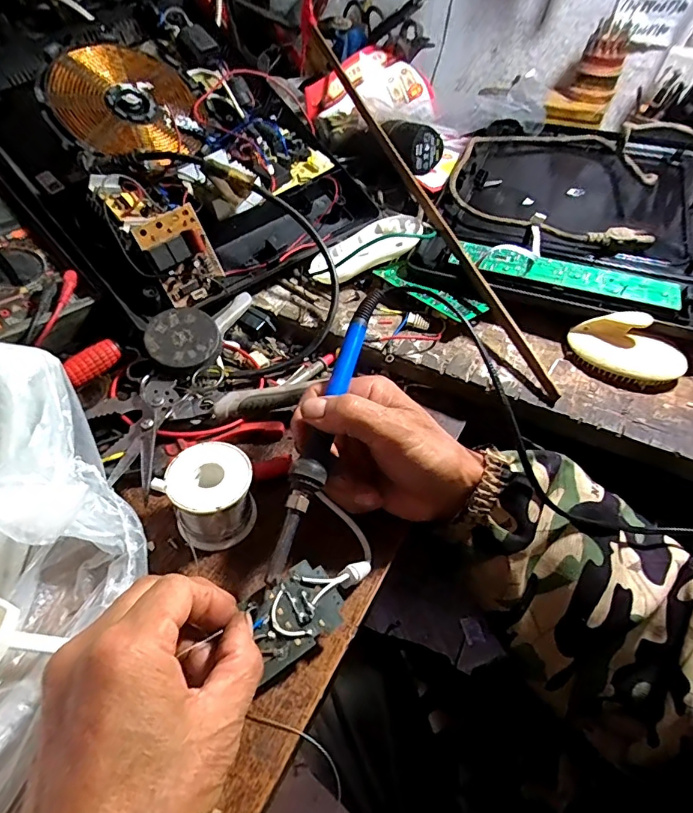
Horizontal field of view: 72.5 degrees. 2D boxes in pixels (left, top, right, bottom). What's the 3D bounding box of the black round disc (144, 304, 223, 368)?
[{"bbox_3d":[-0.131,-0.057,0.381,0.056,0.004,0.053,3,66,-8],"label":"black round disc"}]

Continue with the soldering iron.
[{"bbox_3d":[-0.011,0.009,0.300,0.017,0.018,0.198,16,68,9],"label":"soldering iron"}]

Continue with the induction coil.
[{"bbox_3d":[-0.217,-0.307,0.471,0.133,0.012,0.137,-7,74,-27],"label":"induction coil"}]

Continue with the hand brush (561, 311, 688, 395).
[{"bbox_3d":[0.235,-0.049,0.394,0.093,0.038,0.059,32,54,21],"label":"hand brush"}]

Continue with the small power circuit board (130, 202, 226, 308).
[{"bbox_3d":[-0.143,-0.132,0.421,0.059,0.077,0.020,-34,32,-24],"label":"small power circuit board"}]

